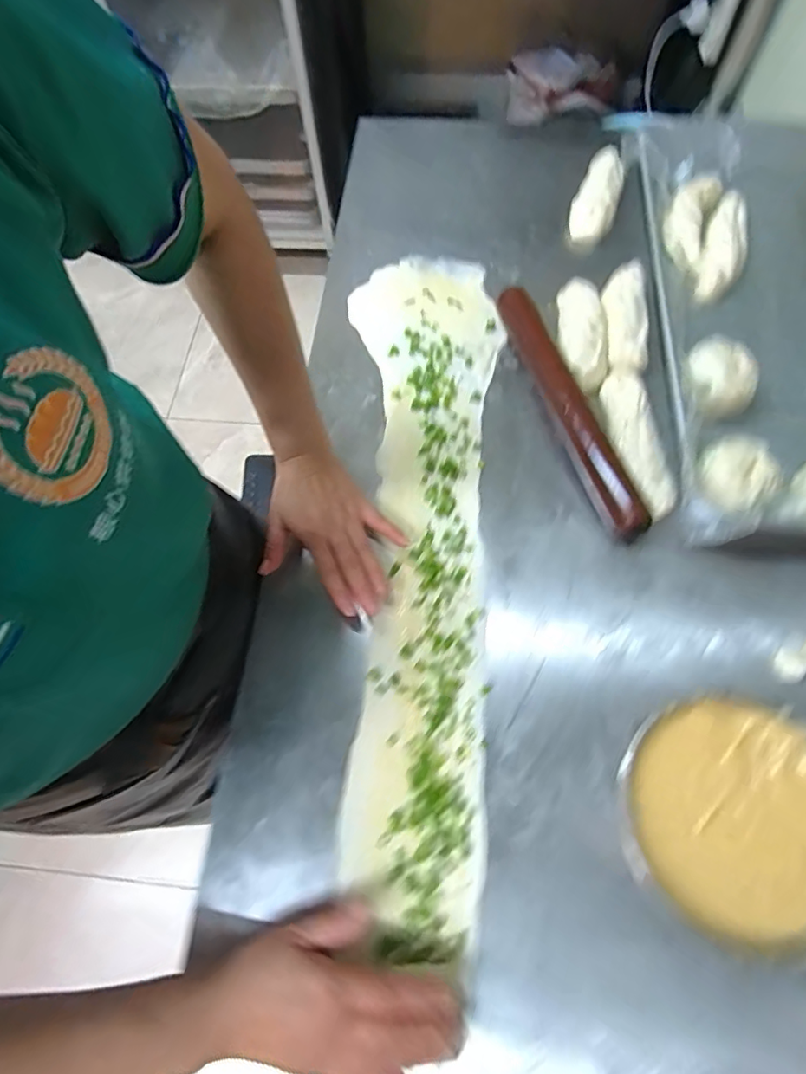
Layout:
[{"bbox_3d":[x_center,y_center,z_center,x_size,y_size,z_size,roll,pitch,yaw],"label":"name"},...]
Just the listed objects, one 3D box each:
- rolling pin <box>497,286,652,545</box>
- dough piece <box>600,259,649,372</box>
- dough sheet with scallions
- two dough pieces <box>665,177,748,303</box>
[{"bbox_3d":[0.173,-0.146,0.566,0.041,0.033,0.329,-16,68,-6],"label":"rolling pin"},{"bbox_3d":[0.258,-0.260,0.603,0.050,0.037,0.156,3,67,2],"label":"dough piece"},{"bbox_3d":[0.021,-0.019,0.536,0.152,0.015,0.714,1,66,2],"label":"dough sheet with scallions"},{"bbox_3d":[0.382,-0.381,0.658,0.093,0.027,0.188,6,67,4],"label":"two dough pieces"}]

